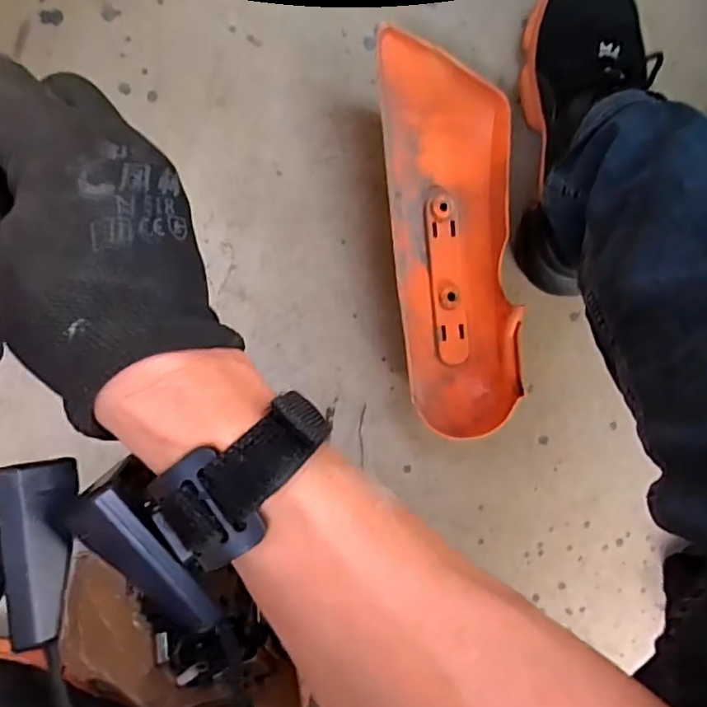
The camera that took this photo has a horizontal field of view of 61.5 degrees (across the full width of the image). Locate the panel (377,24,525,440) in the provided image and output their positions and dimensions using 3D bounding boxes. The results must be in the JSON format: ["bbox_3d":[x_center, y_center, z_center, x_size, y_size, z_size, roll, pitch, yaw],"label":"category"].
[{"bbox_3d":[0.088,-0.090,0.511,0.107,0.087,0.319,-7,89,-2],"label":"panel"}]

